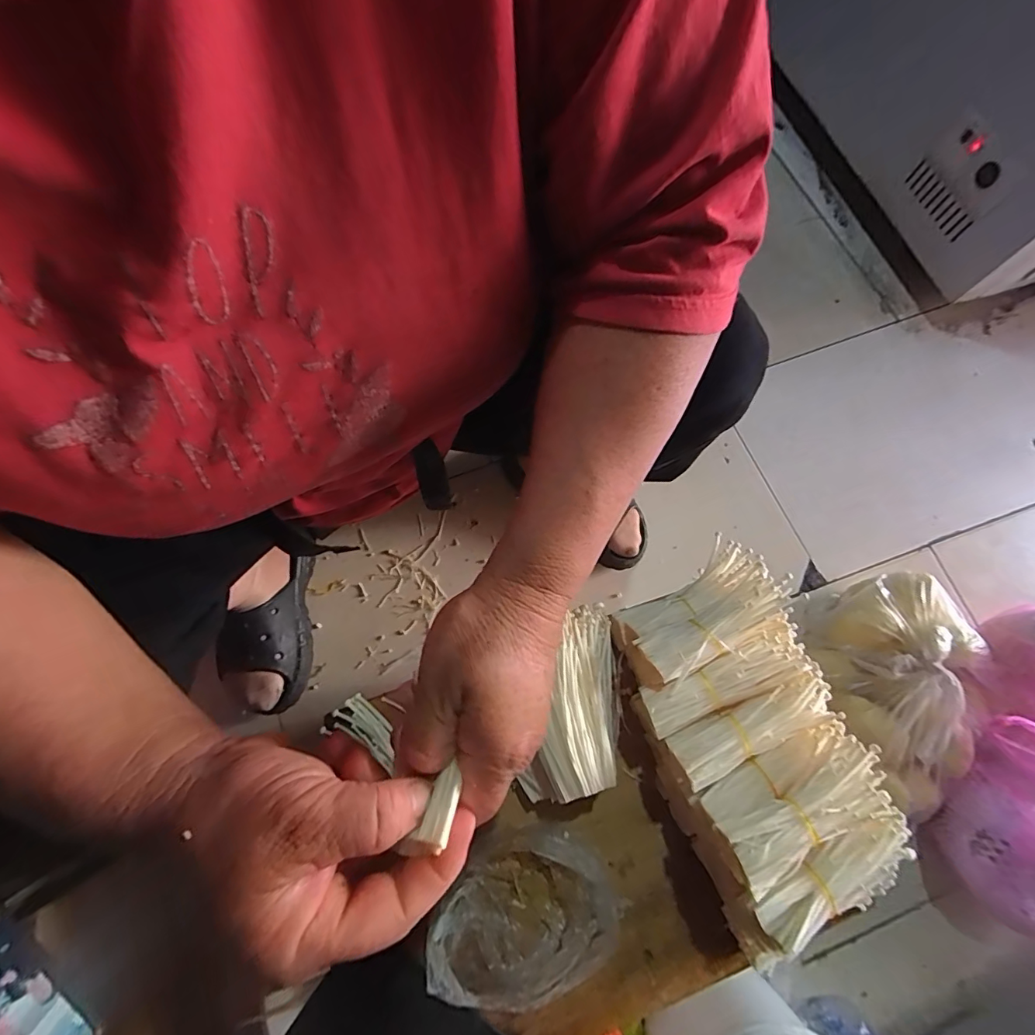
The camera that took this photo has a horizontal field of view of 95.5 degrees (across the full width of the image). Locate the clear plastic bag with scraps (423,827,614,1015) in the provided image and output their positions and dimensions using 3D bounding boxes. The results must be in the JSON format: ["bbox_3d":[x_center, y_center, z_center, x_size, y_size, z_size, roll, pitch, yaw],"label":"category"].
[{"bbox_3d":[0.003,0.290,0.336,0.130,0.037,0.092,-34,77,-11],"label":"clear plastic bag with scraps"}]

